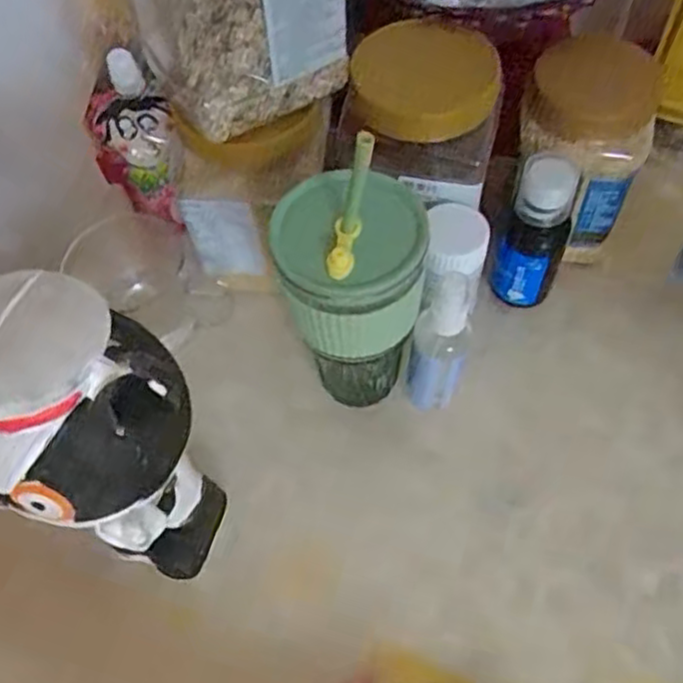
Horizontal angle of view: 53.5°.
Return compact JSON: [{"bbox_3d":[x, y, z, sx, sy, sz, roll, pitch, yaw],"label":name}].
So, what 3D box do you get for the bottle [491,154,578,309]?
[{"bbox_3d":[0.141,-0.077,0.493,0.043,0.112,0.041,17,61,13],"label":"bottle"}]

